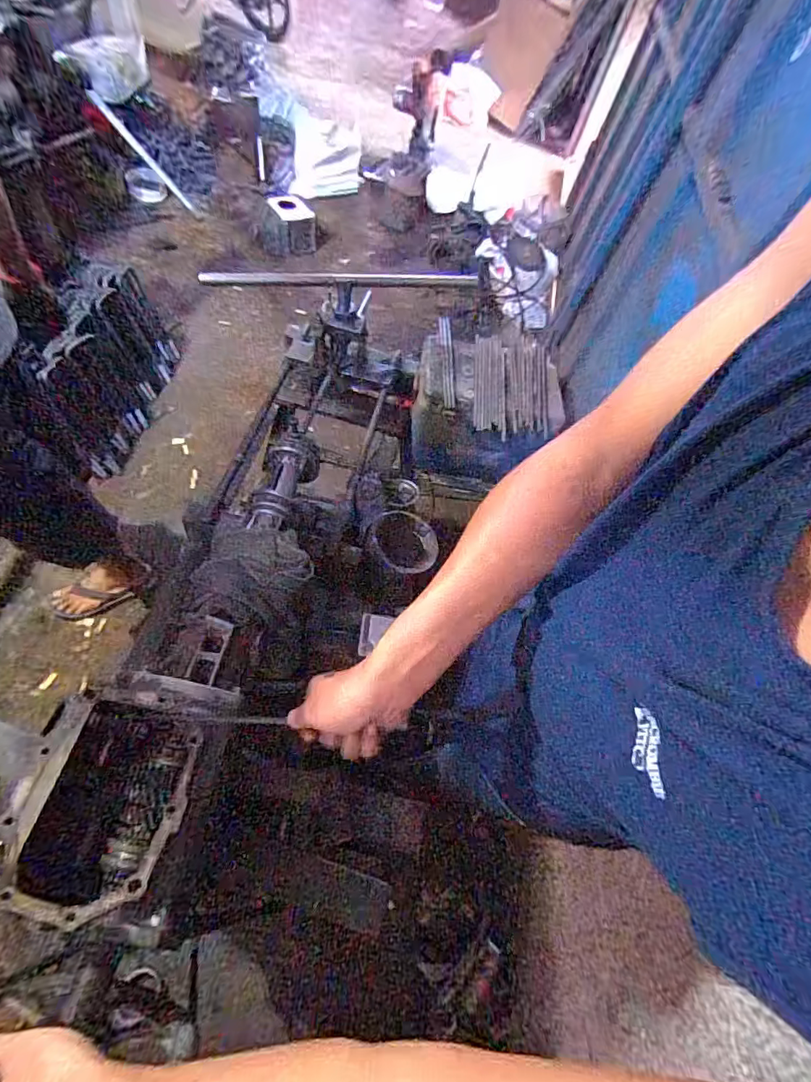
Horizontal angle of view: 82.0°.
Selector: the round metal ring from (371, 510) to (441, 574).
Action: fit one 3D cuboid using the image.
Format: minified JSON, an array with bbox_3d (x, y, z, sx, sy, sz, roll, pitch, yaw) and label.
[{"bbox_3d":[0.002,-0.001,0.860,0.115,0.010,0.126,-24,78,-20],"label":"round metal ring"}]

